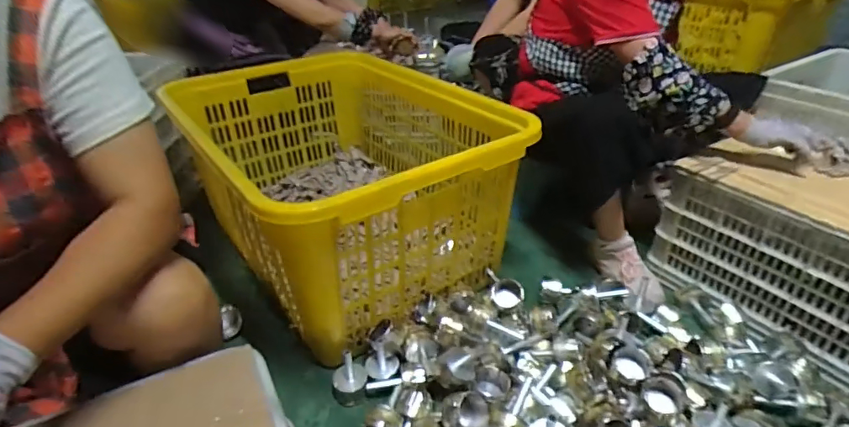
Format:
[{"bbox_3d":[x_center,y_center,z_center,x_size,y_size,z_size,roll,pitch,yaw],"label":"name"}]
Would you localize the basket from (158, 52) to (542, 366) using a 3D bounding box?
[{"bbox_3d":[-0.210,-0.105,1.175,0.596,0.362,0.821,-22,39,-30],"label":"basket"}]

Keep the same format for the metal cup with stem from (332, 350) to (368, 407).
[{"bbox_3d":[-0.138,0.296,0.879,0.063,0.093,0.056,-6,33,-9],"label":"metal cup with stem"}]

